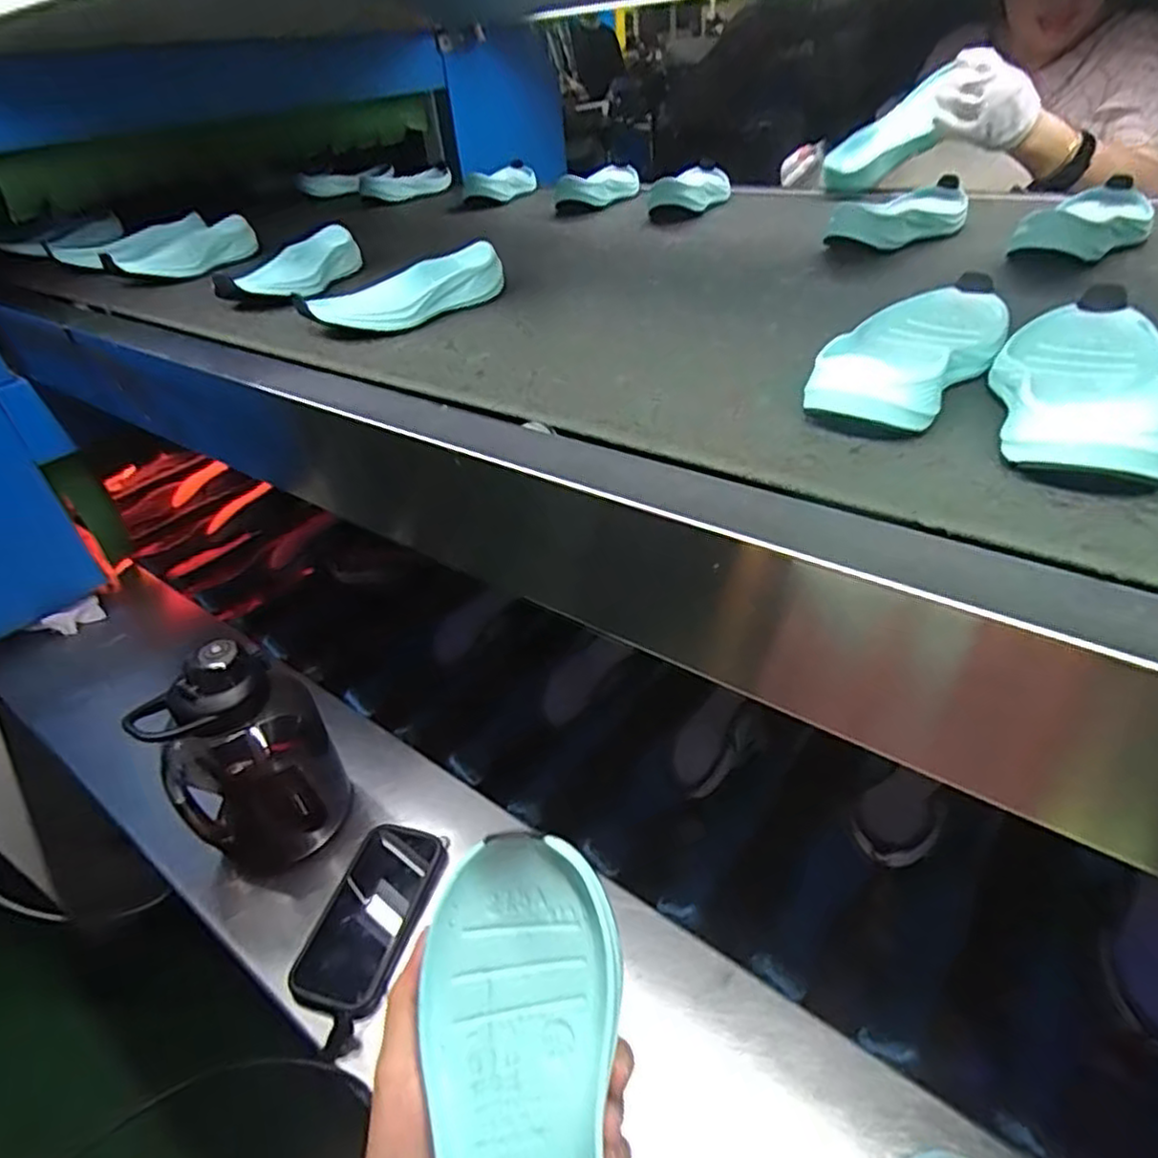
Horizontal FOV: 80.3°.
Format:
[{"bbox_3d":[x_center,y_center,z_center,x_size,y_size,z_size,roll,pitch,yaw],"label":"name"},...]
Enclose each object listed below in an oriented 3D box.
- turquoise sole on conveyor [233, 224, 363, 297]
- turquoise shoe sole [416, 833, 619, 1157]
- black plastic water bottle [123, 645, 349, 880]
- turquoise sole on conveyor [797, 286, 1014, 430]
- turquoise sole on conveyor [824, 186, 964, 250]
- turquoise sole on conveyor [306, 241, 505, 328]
[{"bbox_3d":[-0.285,-0.329,0.724,0.062,0.042,0.143,18,42,34],"label":"turquoise sole on conveyor"},{"bbox_3d":[-0.020,0.197,0.256,0.074,0.019,0.184,-6,68,0],"label":"turquoise shoe sole"},{"bbox_3d":[-0.306,0.160,0.634,0.139,0.234,0.113,-31,40,-29],"label":"black plastic water bottle"},{"bbox_3d":[0.199,-0.135,0.407,0.078,0.040,0.180,19,44,28],"label":"turquoise sole on conveyor"},{"bbox_3d":[0.322,-0.354,0.668,0.180,0.035,0.072,-33,41,-31],"label":"turquoise sole on conveyor"},{"bbox_3d":[-0.145,-0.254,0.607,0.165,0.042,0.064,-24,37,-21],"label":"turquoise sole on conveyor"}]

